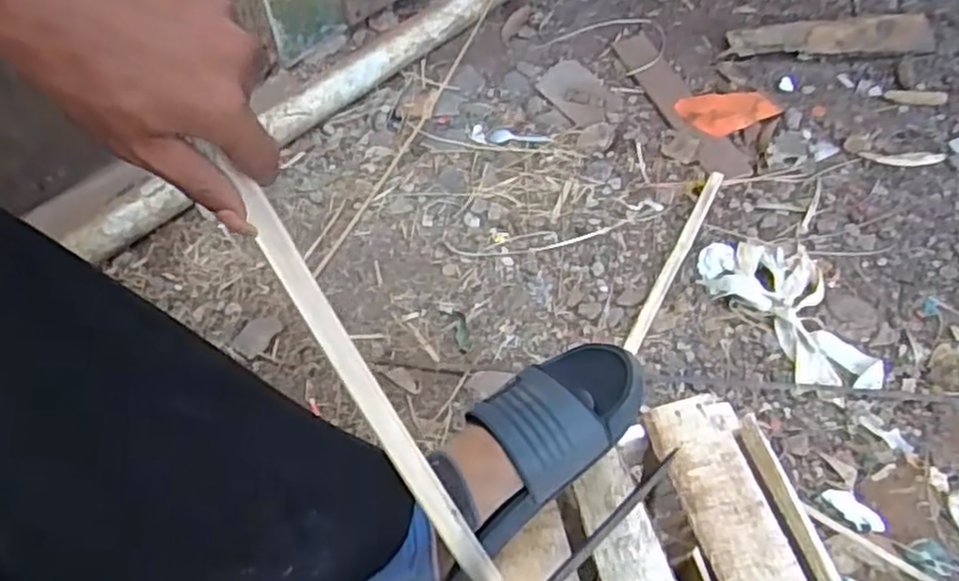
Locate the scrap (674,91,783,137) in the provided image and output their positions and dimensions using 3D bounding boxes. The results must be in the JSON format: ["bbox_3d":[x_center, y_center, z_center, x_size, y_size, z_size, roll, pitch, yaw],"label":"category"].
[{"bbox_3d":[0.537,-0.393,1.599,0.198,0.016,0.123,-22,53,-12],"label":"scrap"}]

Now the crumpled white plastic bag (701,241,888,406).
[{"bbox_3d":[0.522,0.038,1.254,0.197,0.027,0.333,-15,51,-7],"label":"crumpled white plastic bag"}]

